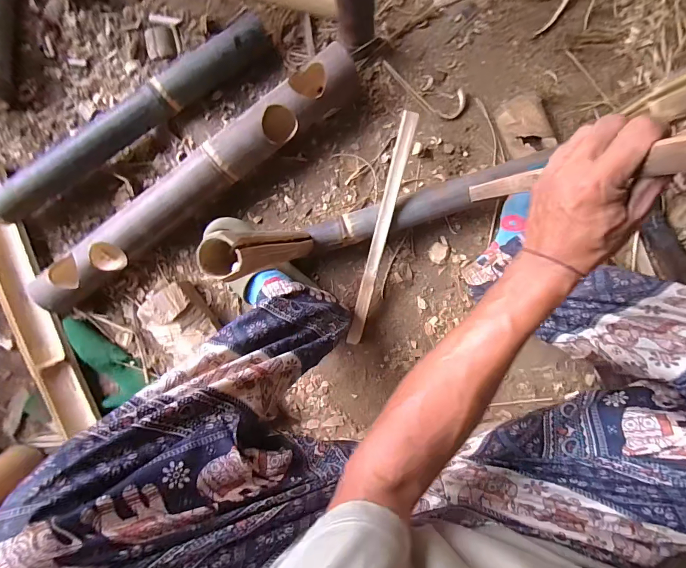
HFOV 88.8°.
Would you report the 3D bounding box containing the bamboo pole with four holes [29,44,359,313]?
[{"bbox_3d":[-0.253,-0.164,0.598,0.651,0.090,0.080,-36,91,3],"label":"bamboo pole with four holes"}]

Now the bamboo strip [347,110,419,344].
[{"bbox_3d":[0.059,-0.071,0.576,0.021,0.012,0.384,13,111,1],"label":"bamboo strip"}]

